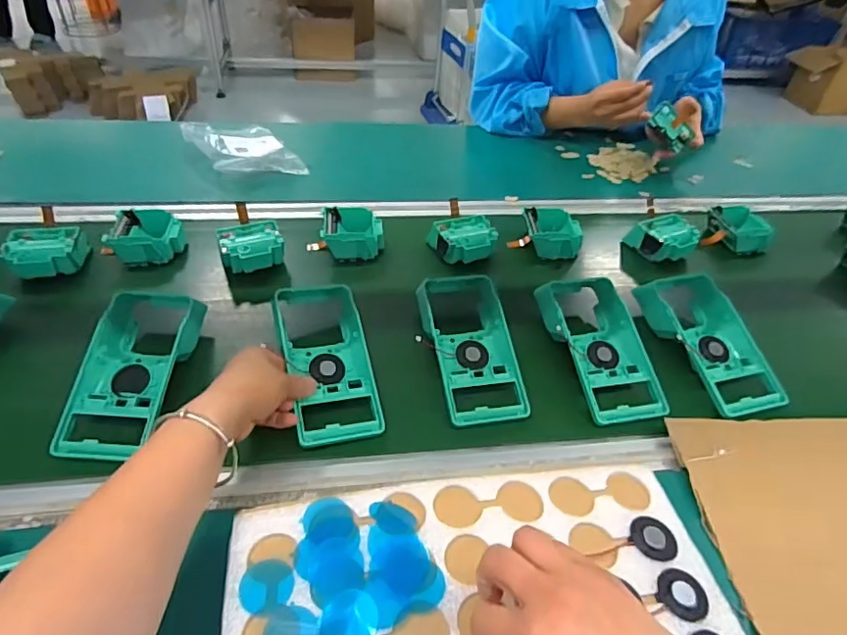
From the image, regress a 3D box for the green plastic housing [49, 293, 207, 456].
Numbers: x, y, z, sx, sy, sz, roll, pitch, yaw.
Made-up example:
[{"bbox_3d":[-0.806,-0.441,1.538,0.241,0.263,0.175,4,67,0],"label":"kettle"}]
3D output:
[{"bbox_3d":[-0.279,0.046,0.533,0.098,0.058,0.192,7,43,4],"label":"green plastic housing"}]

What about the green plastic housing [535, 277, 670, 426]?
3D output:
[{"bbox_3d":[0.189,0.027,0.586,0.096,0.039,0.180,-5,43,-10],"label":"green plastic housing"}]

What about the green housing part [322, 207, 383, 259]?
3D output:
[{"bbox_3d":[-0.093,-0.107,0.725,0.078,0.045,0.079,-1,43,-5],"label":"green housing part"}]

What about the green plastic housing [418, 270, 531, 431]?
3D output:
[{"bbox_3d":[0.047,0.027,0.574,0.091,0.047,0.183,-7,44,-12],"label":"green plastic housing"}]

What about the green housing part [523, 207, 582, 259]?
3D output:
[{"bbox_3d":[0.174,-0.114,0.758,0.078,0.045,0.084,5,42,1],"label":"green housing part"}]

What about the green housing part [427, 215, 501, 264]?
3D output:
[{"bbox_3d":[0.054,-0.098,0.724,0.080,0.042,0.079,-6,43,-10],"label":"green housing part"}]

